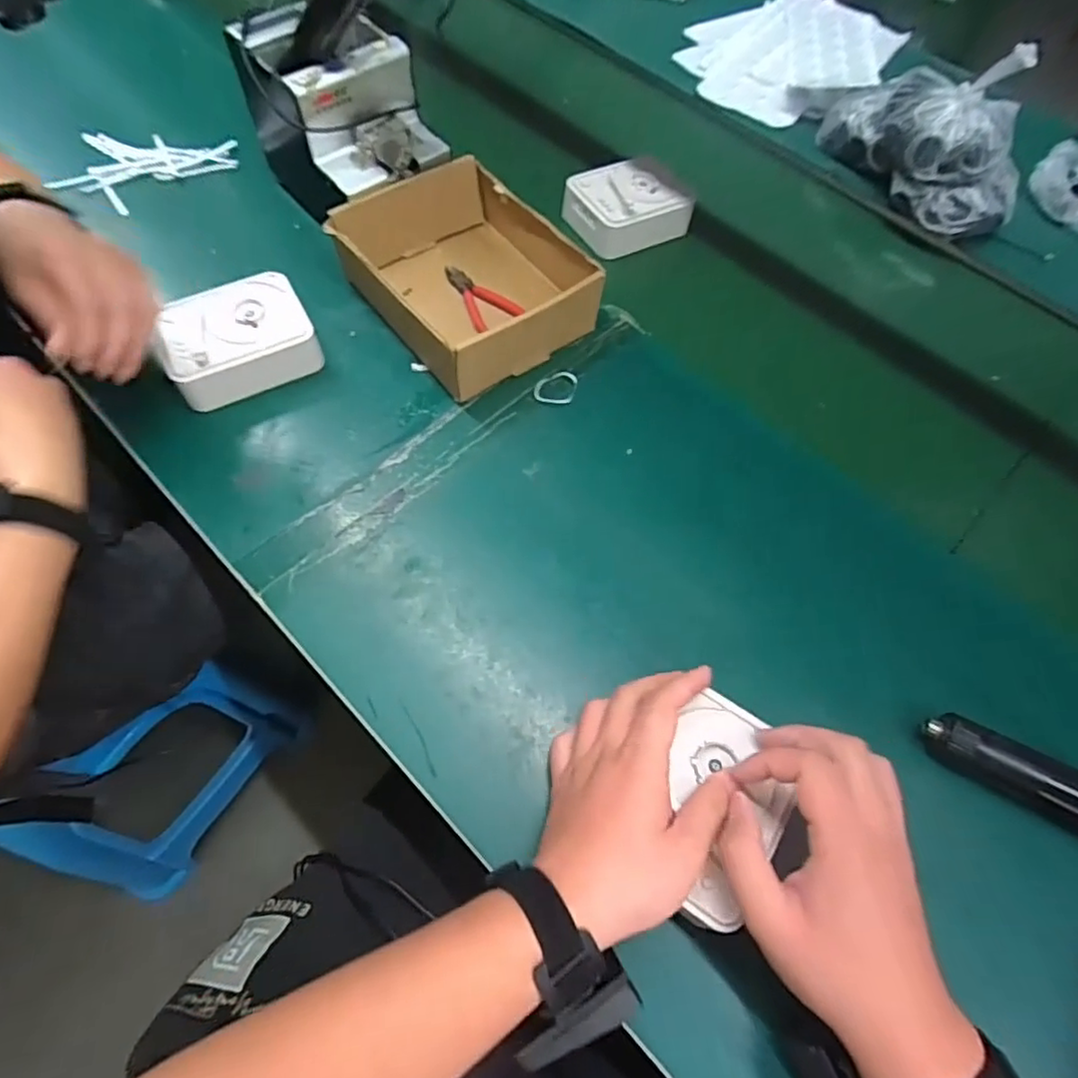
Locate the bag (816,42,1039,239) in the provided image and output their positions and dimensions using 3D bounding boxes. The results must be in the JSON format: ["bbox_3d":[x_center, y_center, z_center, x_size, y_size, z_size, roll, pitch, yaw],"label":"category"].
[{"bbox_3d":[0.471,-0.504,0.755,0.111,0.140,0.262,-20,65,-15],"label":"bag"}]

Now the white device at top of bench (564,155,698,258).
[{"bbox_3d":[0.102,-0.383,0.722,0.135,0.046,0.106,-24,65,-15],"label":"white device at top of bench"}]

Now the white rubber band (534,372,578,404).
[{"bbox_3d":[0.016,-0.146,0.602,0.039,0.006,0.038,12,62,4],"label":"white rubber band"}]

